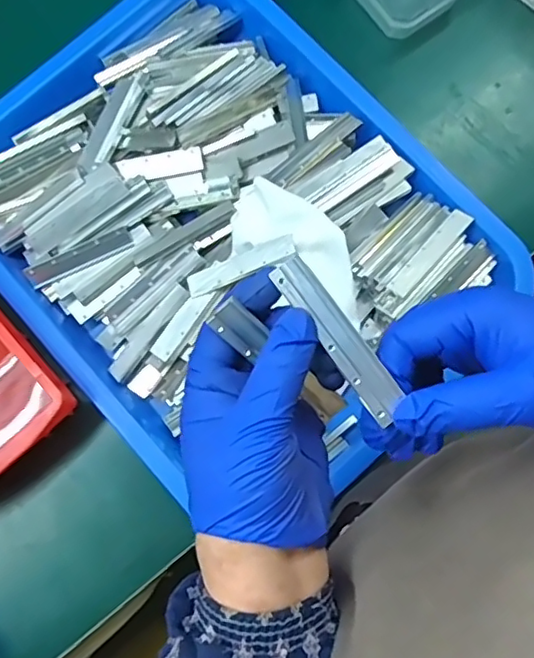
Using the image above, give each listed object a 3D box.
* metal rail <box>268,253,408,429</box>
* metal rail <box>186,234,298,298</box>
[{"bbox_3d":[0.031,0.003,0.259,0.017,0.005,0.078,-35,89,-7],"label":"metal rail"},{"bbox_3d":[-0.019,-0.044,0.423,0.082,0.008,0.017,-21,79,16],"label":"metal rail"}]

